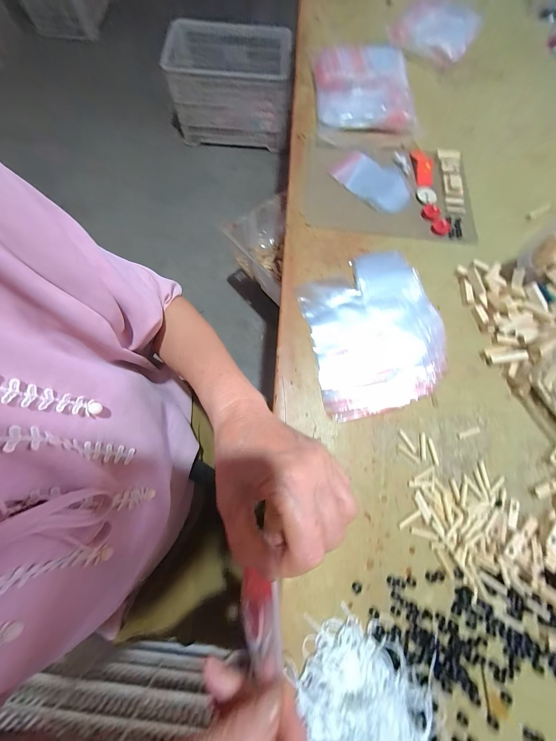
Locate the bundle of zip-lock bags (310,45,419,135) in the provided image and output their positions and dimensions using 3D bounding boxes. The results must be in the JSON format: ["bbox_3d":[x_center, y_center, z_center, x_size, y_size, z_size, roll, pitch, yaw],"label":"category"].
[{"bbox_3d":[0.168,-0.565,0.503,0.180,0.040,0.236,0,73,0],"label":"bundle of zip-lock bags"}]

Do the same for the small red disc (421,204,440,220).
[{"bbox_3d":[0.256,-0.265,0.415,0.027,0.008,0.030,35,76,10],"label":"small red disc"}]

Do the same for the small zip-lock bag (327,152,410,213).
[{"bbox_3d":[0.168,-0.334,0.435,0.138,0.007,0.095,38,76,11],"label":"small zip-lock bag"}]

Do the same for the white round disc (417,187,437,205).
[{"bbox_3d":[0.260,-0.306,0.434,0.035,0.006,0.035,0,73,0],"label":"white round disc"}]

